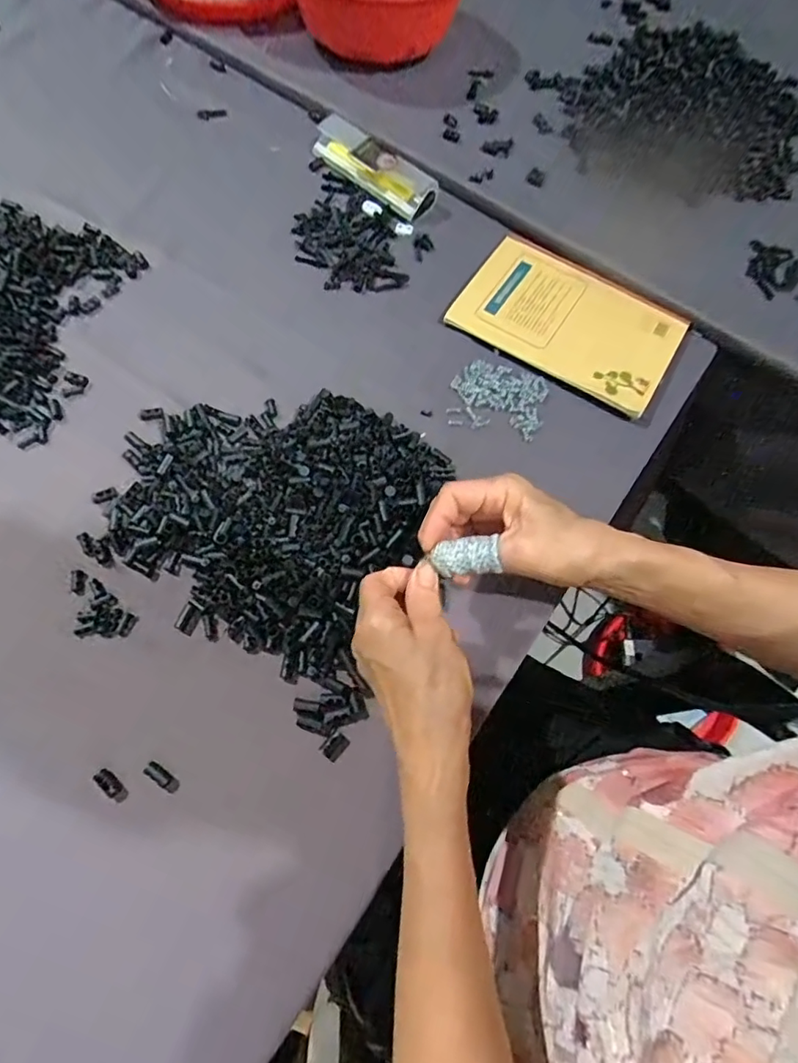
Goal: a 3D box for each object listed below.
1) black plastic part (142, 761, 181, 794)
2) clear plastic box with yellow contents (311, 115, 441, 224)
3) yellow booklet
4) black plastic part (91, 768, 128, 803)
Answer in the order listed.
[{"bbox_3d":[-0.156,0.162,0.357,0.025,0.008,0.009,41,70,-5],"label":"black plastic part"},{"bbox_3d":[-0.029,-0.404,0.598,0.166,0.028,0.053,39,70,13],"label":"clear plastic box with yellow contents"},{"bbox_3d":[0.169,-0.208,0.529,0.200,0.013,0.142,32,69,8],"label":"yellow booklet"},{"bbox_3d":[-0.187,0.165,0.352,0.024,0.004,0.009,44,71,1],"label":"black plastic part"}]

